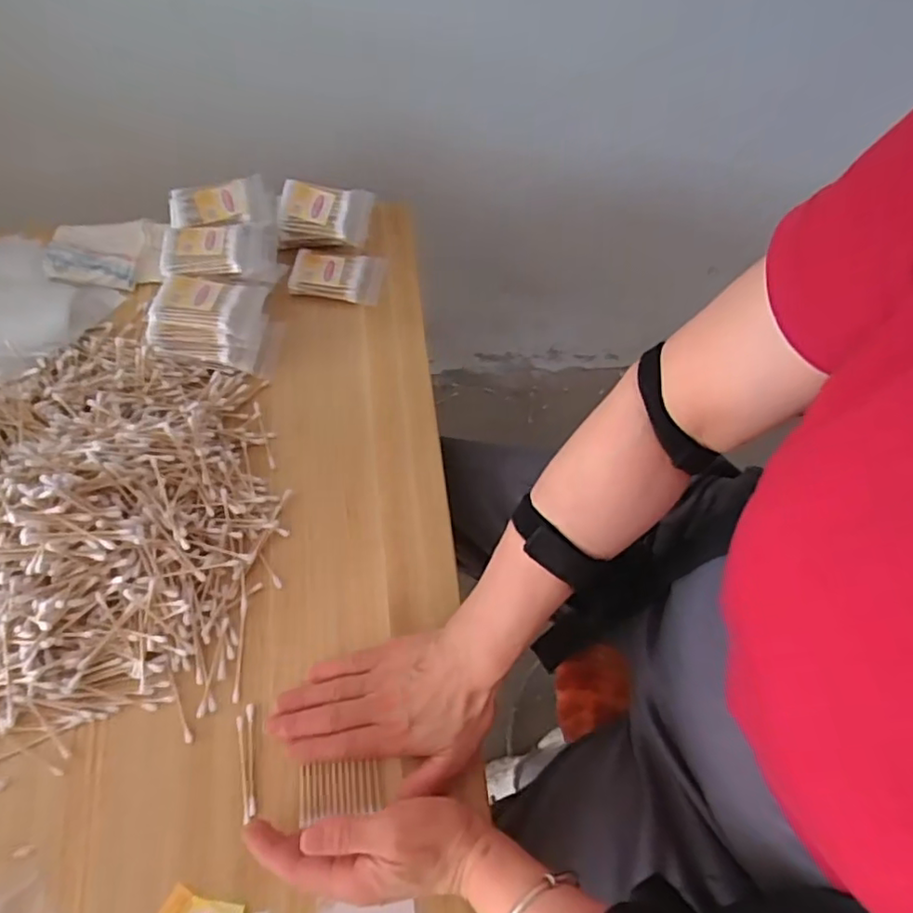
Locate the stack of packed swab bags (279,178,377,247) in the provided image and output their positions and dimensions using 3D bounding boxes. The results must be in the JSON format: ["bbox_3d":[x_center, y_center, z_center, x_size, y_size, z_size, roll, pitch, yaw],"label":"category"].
[{"bbox_3d":[-0.127,-0.232,0.594,0.086,0.026,0.057,3,105,-12],"label":"stack of packed swab bags"}]

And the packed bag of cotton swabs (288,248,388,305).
[{"bbox_3d":[-0.116,-0.175,0.600,0.088,0.025,0.047,8,62,2],"label":"packed bag of cotton swabs"}]

